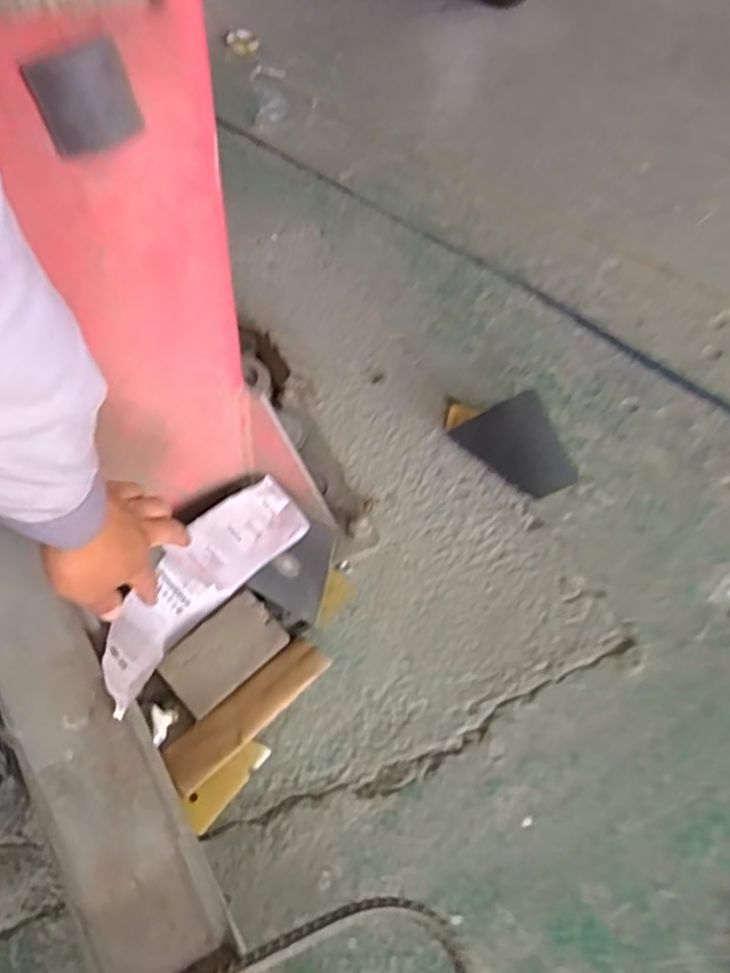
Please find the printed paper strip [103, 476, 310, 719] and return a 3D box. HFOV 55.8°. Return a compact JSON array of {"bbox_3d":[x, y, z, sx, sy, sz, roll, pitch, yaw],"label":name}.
[{"bbox_3d":[-0.173,0.097,0.711,0.103,0.117,0.287,30,55,16],"label":"printed paper strip"}]

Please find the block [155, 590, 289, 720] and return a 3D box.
[{"bbox_3d":[-0.151,0.174,0.732,0.074,0.024,0.125,40,60,23],"label":"block"}]

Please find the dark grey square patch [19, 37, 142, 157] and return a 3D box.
[{"bbox_3d":[-0.180,-0.249,0.447,0.059,0.063,0.009,-16,54,-6],"label":"dark grey square patch"}]

